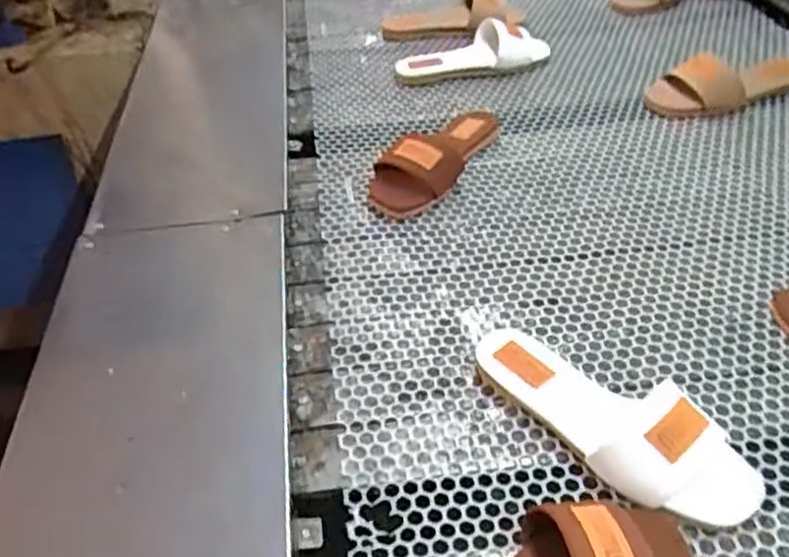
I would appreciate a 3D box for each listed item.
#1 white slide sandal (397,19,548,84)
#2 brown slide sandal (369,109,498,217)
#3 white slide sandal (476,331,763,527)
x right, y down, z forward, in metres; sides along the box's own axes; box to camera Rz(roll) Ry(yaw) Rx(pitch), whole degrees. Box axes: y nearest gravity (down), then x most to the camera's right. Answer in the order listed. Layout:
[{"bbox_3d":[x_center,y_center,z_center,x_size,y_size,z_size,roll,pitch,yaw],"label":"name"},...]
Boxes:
[{"bbox_3d":[0.128,-0.363,1.138,0.250,0.053,0.111,-3,42,2],"label":"white slide sandal"},{"bbox_3d":[0.059,-0.174,0.923,0.094,0.061,0.273,18,46,24],"label":"brown slide sandal"},{"bbox_3d":[0.172,0.112,0.596,0.258,0.059,0.096,31,53,33],"label":"white slide sandal"}]

